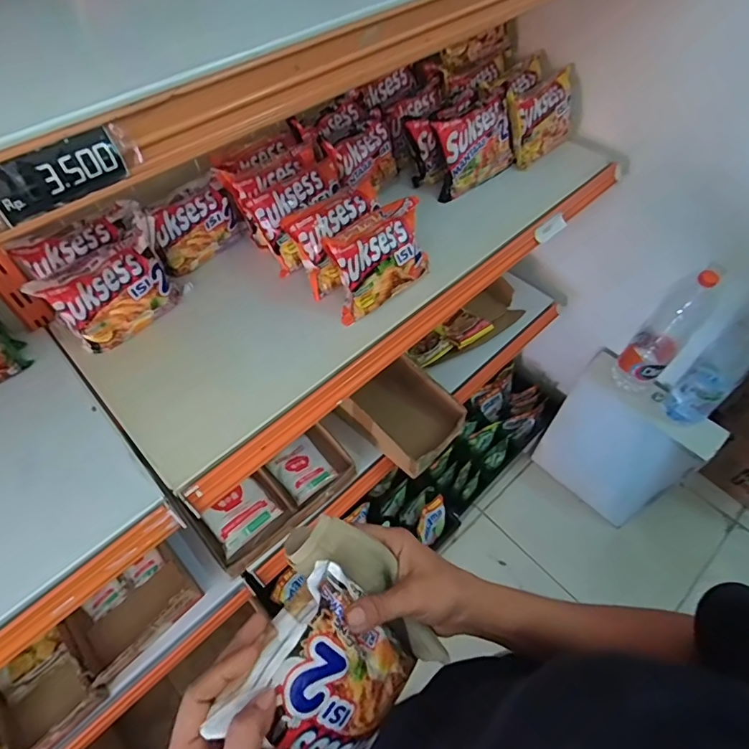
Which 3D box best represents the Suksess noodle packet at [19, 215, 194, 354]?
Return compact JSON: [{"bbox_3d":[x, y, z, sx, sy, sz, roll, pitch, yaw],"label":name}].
[{"bbox_3d":[-0.317,-0.105,0.605,0.059,0.102,0.151,39,64,24],"label":"Suksess noodle packet"}]

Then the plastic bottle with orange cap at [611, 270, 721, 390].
[{"bbox_3d":[0.591,-0.084,0.987,0.084,0.329,0.084,38,63,24],"label":"plastic bottle with orange cap"}]

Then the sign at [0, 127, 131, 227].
[{"bbox_3d":[-0.161,-0.102,0.246,0.063,0.026,0.004,-37,42,-22],"label":"sign"}]

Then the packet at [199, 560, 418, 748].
[{"bbox_3d":[-0.026,0.211,0.331,0.030,0.129,0.112,-3,43,49],"label":"packet"}]

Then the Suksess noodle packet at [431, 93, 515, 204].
[{"bbox_3d":[0.171,-0.373,0.788,0.166,0.121,0.040,-36,42,-24],"label":"Suksess noodle packet"}]

